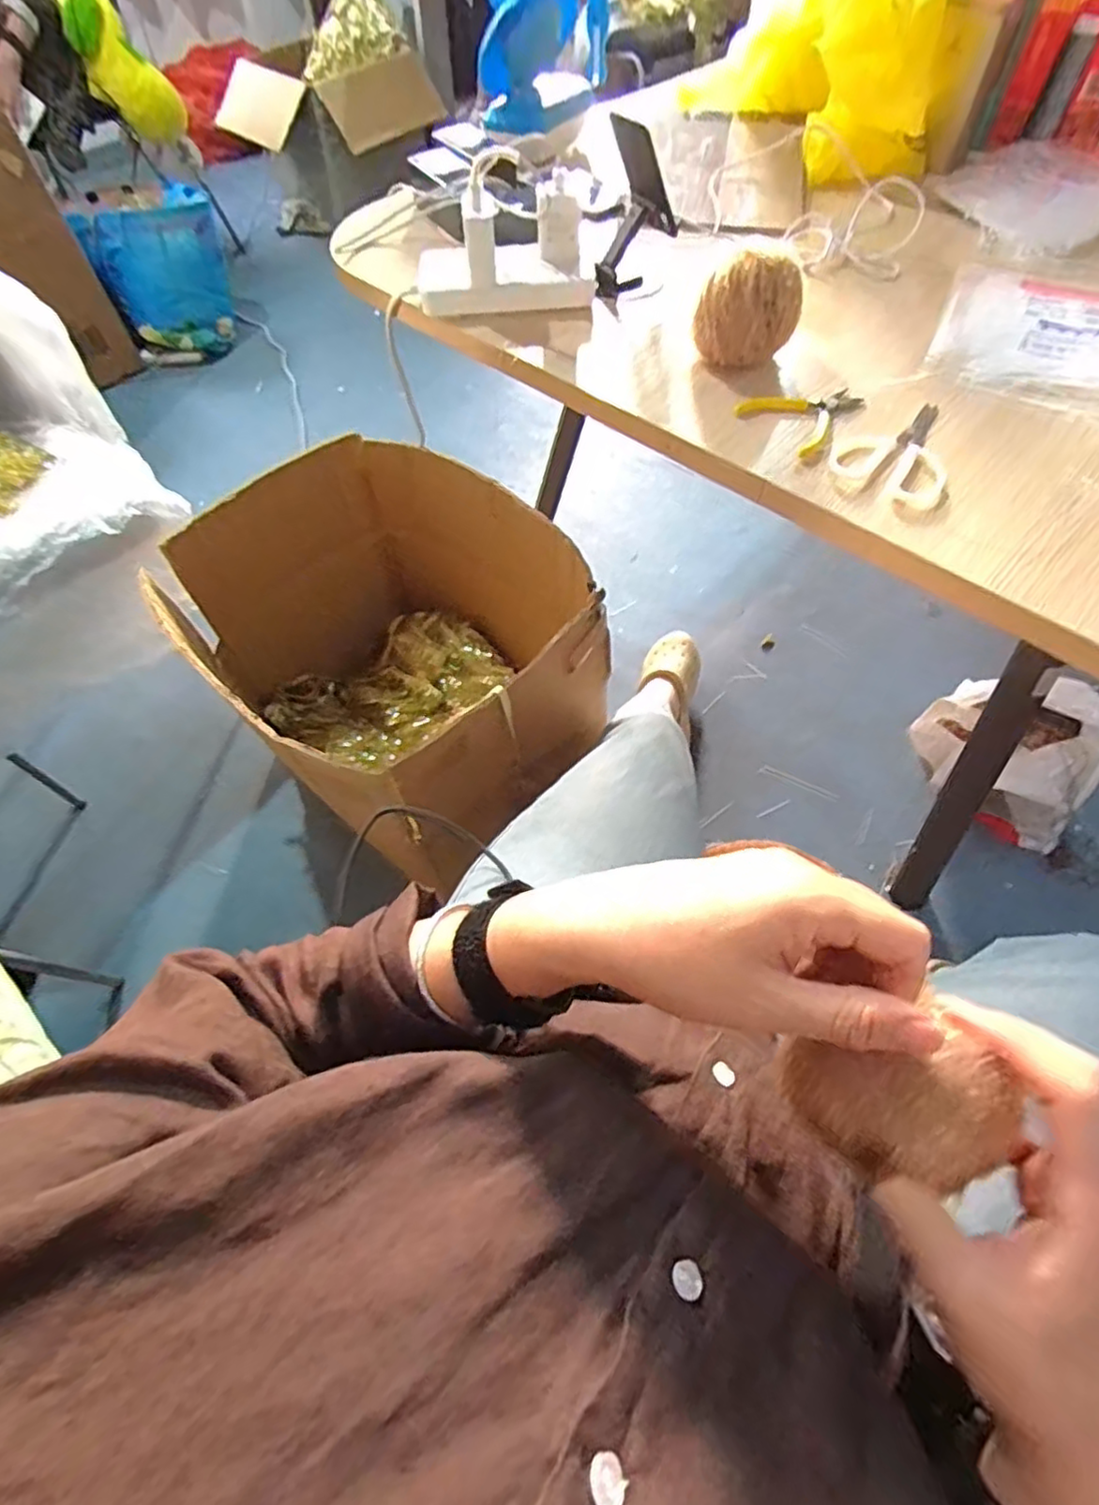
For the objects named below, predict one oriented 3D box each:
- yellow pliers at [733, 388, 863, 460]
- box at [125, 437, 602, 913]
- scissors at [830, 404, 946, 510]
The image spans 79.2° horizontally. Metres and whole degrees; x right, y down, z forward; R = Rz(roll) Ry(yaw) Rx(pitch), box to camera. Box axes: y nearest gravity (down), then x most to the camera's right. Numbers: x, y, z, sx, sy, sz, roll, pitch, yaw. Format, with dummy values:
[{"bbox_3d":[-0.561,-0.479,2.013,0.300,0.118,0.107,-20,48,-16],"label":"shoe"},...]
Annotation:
[{"bbox_3d":[0.235,-0.311,0.604,0.103,0.009,0.085,-35,64,-17],"label":"yellow pliers"},{"bbox_3d":[-0.218,-0.138,1.049,0.500,0.372,0.574,-38,65,-19],"label":"box"},{"bbox_3d":[0.308,-0.264,0.575,0.092,0.010,0.134,33,65,20],"label":"scissors"}]

